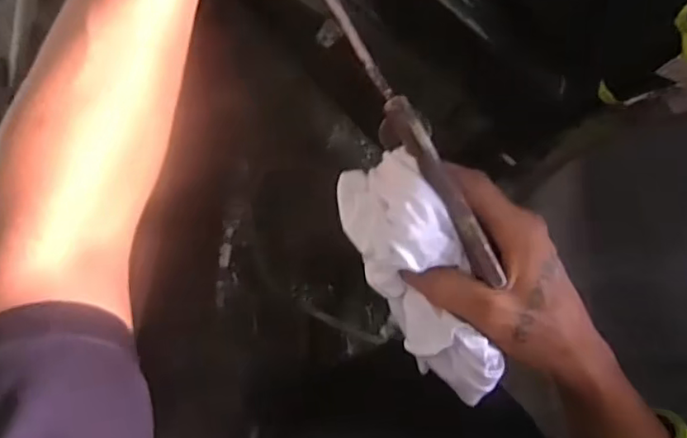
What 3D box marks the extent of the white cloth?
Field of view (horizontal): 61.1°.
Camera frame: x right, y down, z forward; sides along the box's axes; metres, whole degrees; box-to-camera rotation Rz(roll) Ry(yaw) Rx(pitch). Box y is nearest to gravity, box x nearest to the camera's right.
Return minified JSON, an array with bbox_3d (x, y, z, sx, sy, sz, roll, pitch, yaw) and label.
[{"bbox_3d":[0.048,0.037,0.371,0.056,0.057,0.157,-22,90,-6],"label":"white cloth"}]

